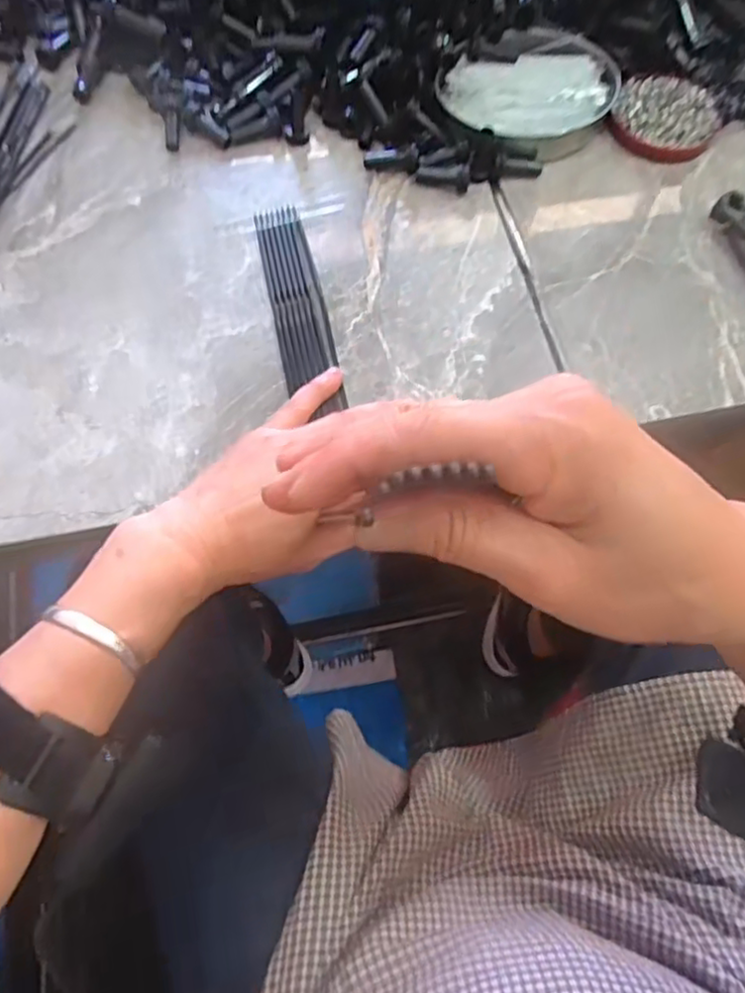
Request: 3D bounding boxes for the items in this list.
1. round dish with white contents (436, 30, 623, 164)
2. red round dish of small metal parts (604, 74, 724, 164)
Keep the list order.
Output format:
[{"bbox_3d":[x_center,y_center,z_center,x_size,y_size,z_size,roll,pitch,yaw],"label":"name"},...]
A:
[{"bbox_3d":[0.120,-0.298,0.483,0.128,0.024,0.096,-18,70,-9],"label":"round dish with white contents"},{"bbox_3d":[0.222,-0.288,0.493,0.074,0.009,0.077,1,71,-2],"label":"red round dish of small metal parts"}]

